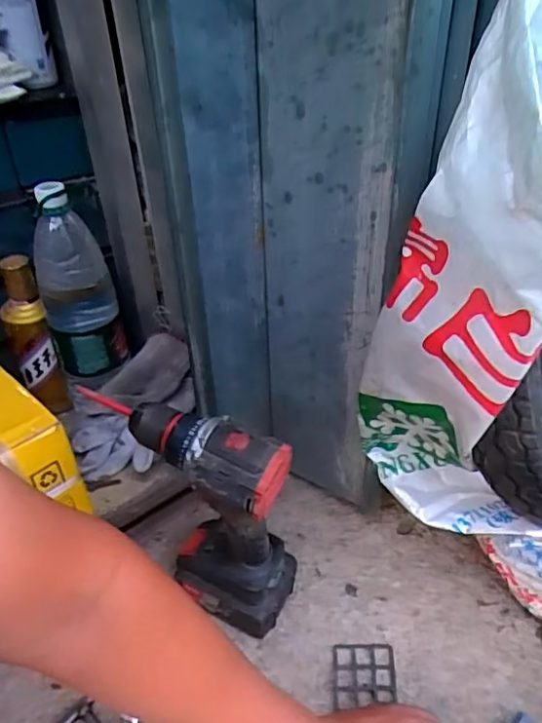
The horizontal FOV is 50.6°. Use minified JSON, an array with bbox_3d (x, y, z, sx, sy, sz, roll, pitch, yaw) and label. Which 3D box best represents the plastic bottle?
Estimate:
[{"bbox_3d":[-0.232,-0.079,0.681,0.089,0.237,0.072,-14,38,-14],"label":"plastic bottle"}]

